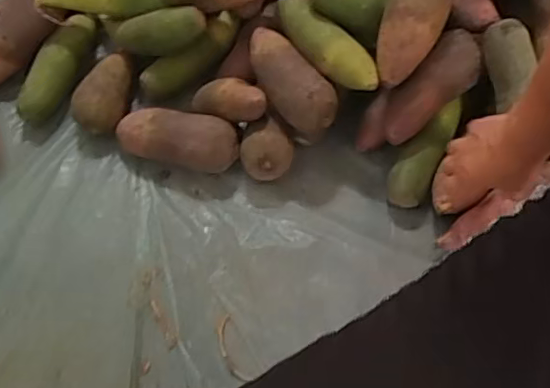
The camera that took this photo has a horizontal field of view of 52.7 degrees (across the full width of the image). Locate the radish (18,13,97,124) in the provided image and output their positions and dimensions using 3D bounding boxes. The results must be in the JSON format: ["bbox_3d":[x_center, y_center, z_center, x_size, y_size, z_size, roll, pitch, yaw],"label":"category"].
[{"bbox_3d":[-0.298,-0.177,0.771,0.048,0.054,0.182,15,62,6],"label":"radish"}]

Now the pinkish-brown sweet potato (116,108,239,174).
[{"bbox_3d":[-0.128,-0.068,0.713,0.154,0.063,0.060,9,62,2],"label":"pinkish-brown sweet potato"}]

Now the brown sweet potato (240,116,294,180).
[{"bbox_3d":[-0.013,-0.056,0.699,0.062,0.064,0.067,-11,63,-8],"label":"brown sweet potato"}]

